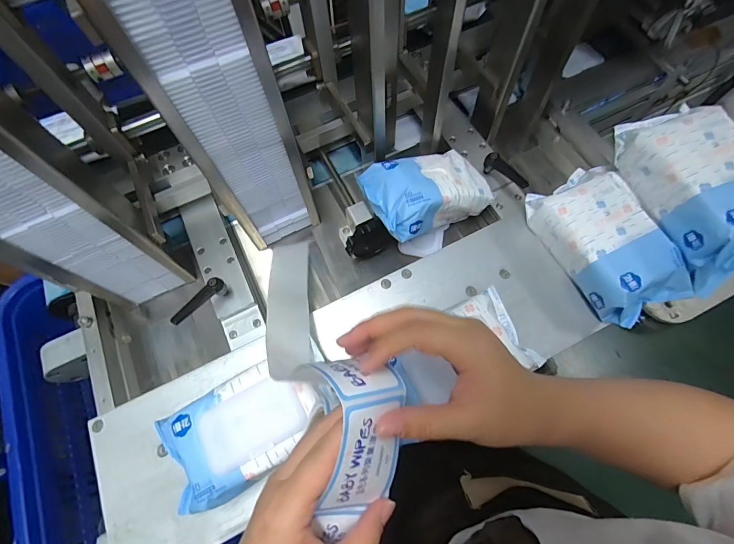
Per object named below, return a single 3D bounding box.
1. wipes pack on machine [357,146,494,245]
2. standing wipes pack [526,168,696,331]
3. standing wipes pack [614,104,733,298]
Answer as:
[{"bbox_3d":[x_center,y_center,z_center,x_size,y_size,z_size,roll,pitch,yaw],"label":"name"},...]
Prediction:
[{"bbox_3d":[0.081,-0.111,0.482,0.160,0.071,0.104,-26,68,-8],"label":"wipes pack on machine"},{"bbox_3d":[0.290,-0.038,0.437,0.108,0.060,0.190,-24,68,-8],"label":"standing wipes pack"},{"bbox_3d":[0.364,-0.094,0.395,0.087,0.074,0.193,-19,67,-5],"label":"standing wipes pack"}]

